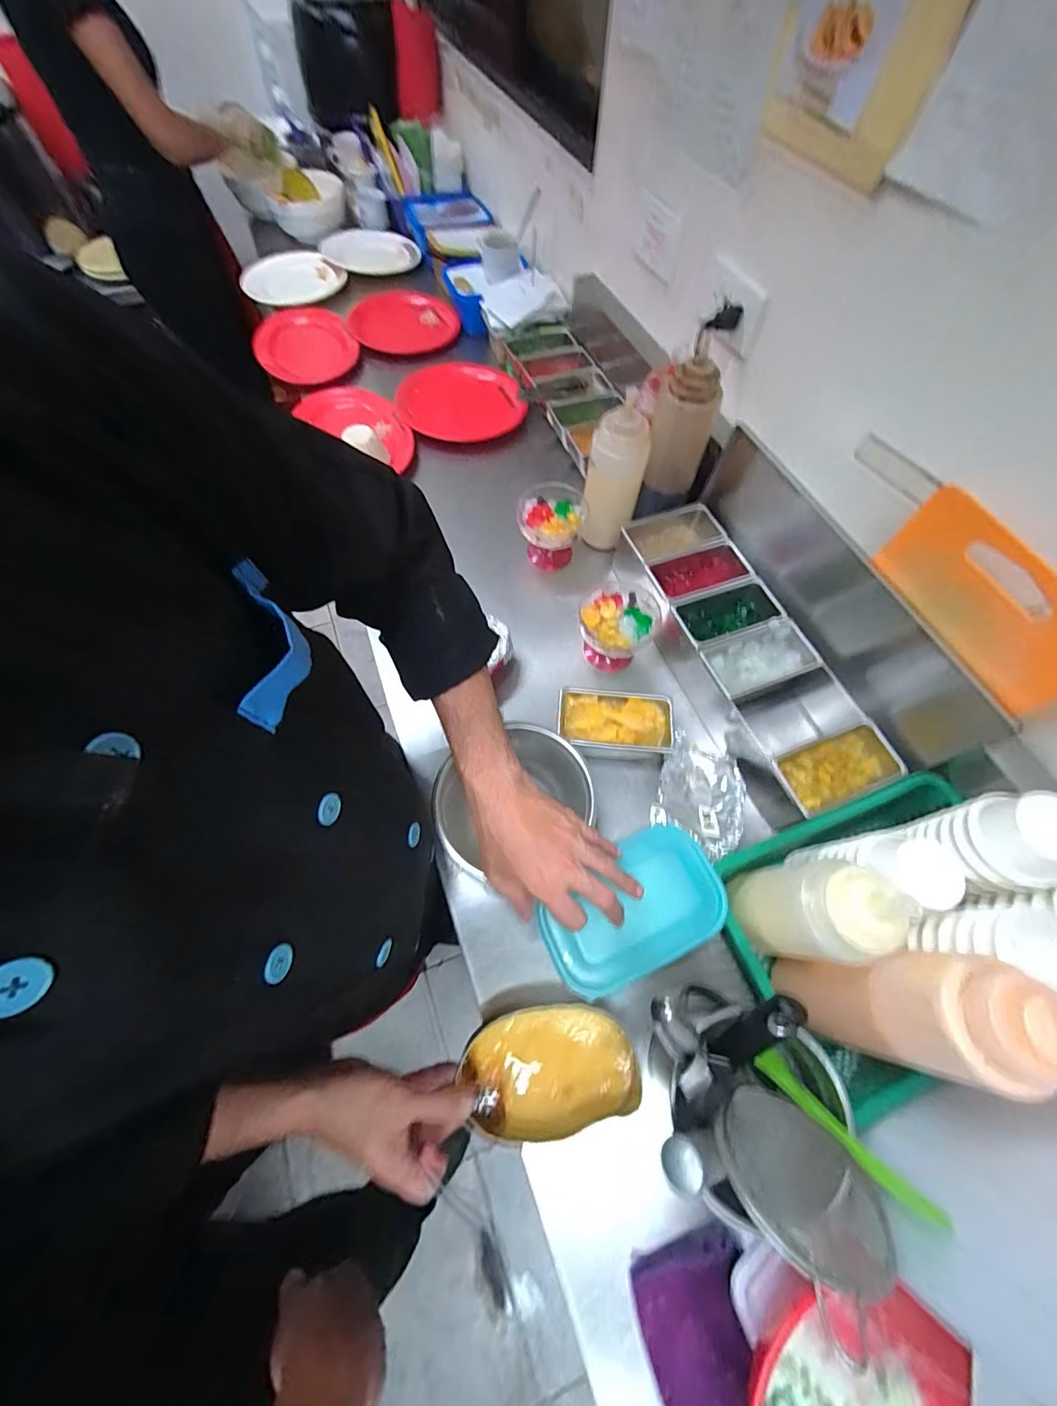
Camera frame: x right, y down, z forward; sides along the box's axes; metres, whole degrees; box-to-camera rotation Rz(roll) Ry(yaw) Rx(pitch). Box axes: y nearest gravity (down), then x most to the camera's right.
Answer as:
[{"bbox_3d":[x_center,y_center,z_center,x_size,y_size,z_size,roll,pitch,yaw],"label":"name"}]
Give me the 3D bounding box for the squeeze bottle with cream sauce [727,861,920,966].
[{"bbox_3d":[0.244,0.182,0.408,0.071,0.158,0.078,0,64,-1],"label":"squeeze bottle with cream sauce"}]

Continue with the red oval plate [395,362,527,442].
[{"bbox_3d":[-0.130,-0.580,0.896,0.227,0.030,0.225,-20,66,-11],"label":"red oval plate"}]

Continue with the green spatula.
[{"bbox_3d":[0.231,0.318,0.346,0.018,0.016,0.125,-37,29,-17],"label":"green spatula"}]

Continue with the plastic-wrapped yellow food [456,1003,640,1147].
[{"bbox_3d":[0.021,0.346,0.443,0.163,0.039,0.095,-2,64,-2],"label":"plastic-wrapped yellow food"}]

